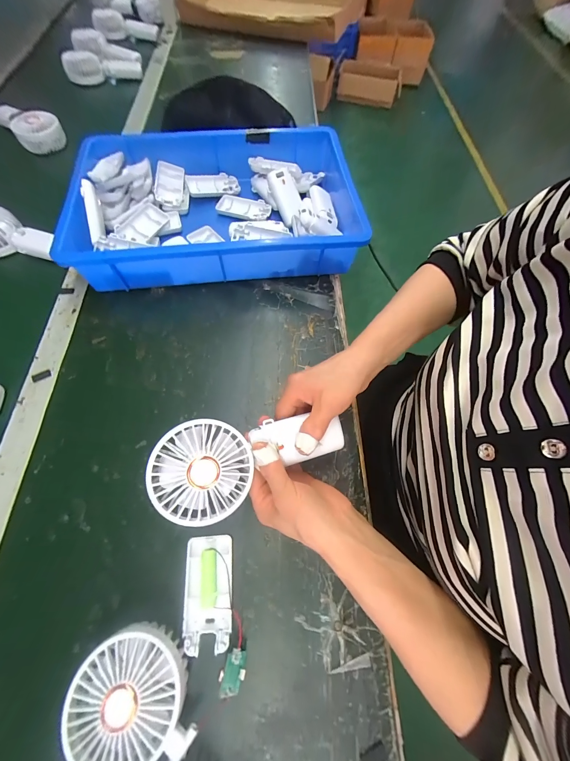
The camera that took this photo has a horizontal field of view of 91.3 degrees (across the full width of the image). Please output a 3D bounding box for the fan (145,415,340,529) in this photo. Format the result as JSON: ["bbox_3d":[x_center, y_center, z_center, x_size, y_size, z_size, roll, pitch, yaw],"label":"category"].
[{"bbox_3d":[-0.032,0.071,0.263,0.173,0.039,0.083,-10,86,-22],"label":"fan"}]

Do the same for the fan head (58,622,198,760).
[{"bbox_3d":[-0.125,0.262,0.234,0.090,0.045,0.096,-10,67,-7],"label":"fan head"}]

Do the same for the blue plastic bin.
[{"bbox_3d":[-0.107,-0.287,0.456,0.436,0.078,0.284,-5,67,-5],"label":"blue plastic bin"}]

